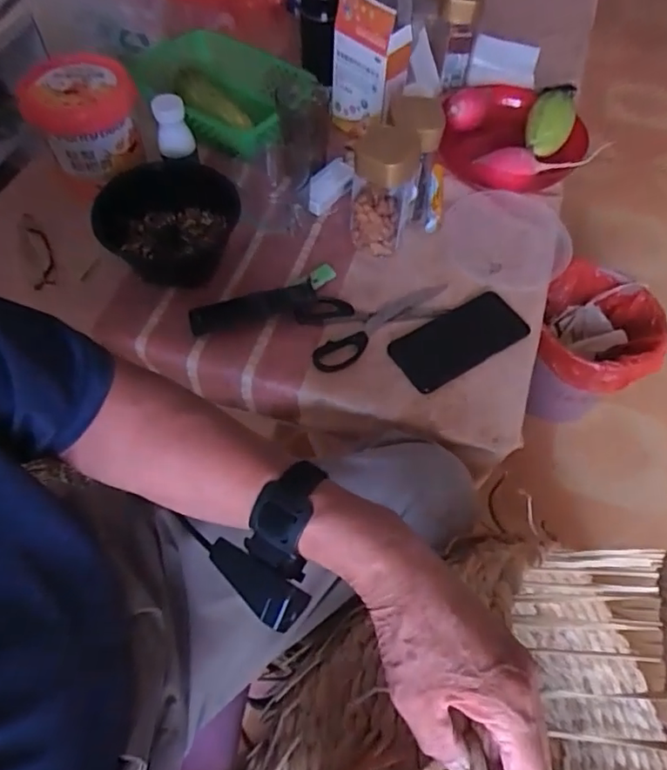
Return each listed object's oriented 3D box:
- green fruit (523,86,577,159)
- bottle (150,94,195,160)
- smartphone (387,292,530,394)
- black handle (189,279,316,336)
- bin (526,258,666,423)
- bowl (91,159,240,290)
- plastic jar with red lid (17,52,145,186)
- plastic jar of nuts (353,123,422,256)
[{"bbox_3d":[0.319,-0.386,0.816,0.062,0.045,0.128,21,61,11],"label":"green fruit"},{"bbox_3d":[-0.212,-0.342,0.731,0.045,0.068,0.037,-11,61,-7],"label":"bottle"},{"bbox_3d":[0.150,-0.054,0.656,0.162,0.010,0.081,-28,64,-16],"label":"smartphone"},{"bbox_3d":[-0.093,-0.090,0.652,0.148,0.011,0.036,-14,61,-9],"label":"black handle"},{"bbox_3d":[0.466,-0.058,1.039,0.187,0.229,0.223,18,61,9],"label":"bin"},{"bbox_3d":[-0.210,-0.210,0.695,0.153,0.075,0.165,1,60,-1],"label":"bowl"},{"bbox_3d":[-0.322,-0.346,0.727,0.135,0.099,0.127,-15,61,-10],"label":"plastic jar with red lid"},{"bbox_3d":[0.060,-0.234,0.679,0.071,0.163,0.067,1,60,-1],"label":"plastic jar of nuts"}]

